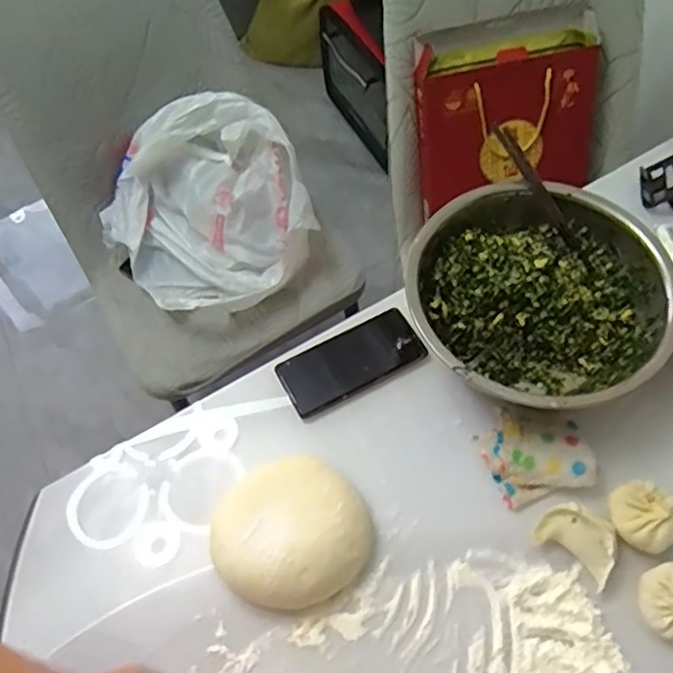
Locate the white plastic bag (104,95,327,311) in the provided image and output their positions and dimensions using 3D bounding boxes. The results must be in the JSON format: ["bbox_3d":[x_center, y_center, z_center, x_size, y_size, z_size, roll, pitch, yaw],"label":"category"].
[{"bbox_3d":[-0.217,-0.214,1.055,0.316,0.194,0.310,-33,64,-14],"label":"white plastic bag"}]

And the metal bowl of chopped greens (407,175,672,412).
[{"bbox_3d":[0.217,-0.040,0.671,0.242,0.094,0.256,-2,61,3],"label":"metal bowl of chopped greens"}]

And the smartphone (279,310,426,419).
[{"bbox_3d":[0.017,0.025,0.697,0.160,0.016,0.074,-27,63,-10],"label":"smartphone"}]

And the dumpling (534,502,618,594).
[{"bbox_3d":[0.226,0.189,0.585,0.071,0.034,0.048,37,70,22],"label":"dumpling"}]

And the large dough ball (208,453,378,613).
[{"bbox_3d":[-0.043,0.182,0.594,0.144,0.065,0.132,-27,63,-11],"label":"large dough ball"}]

